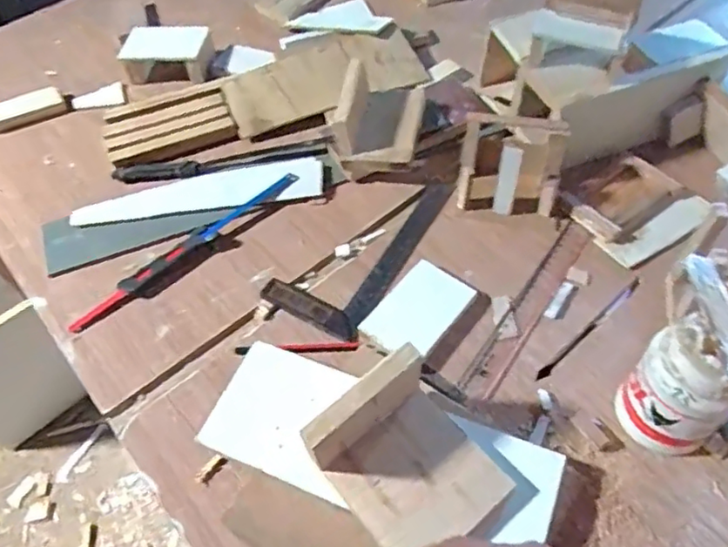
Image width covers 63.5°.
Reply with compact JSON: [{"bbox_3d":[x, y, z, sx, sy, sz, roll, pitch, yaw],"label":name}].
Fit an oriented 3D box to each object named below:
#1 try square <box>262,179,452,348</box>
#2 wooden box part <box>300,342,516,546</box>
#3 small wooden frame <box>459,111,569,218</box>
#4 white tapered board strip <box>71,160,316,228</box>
[{"bbox_3d":[0.002,-0.035,0.679,0.115,0.013,0.241,25,61,21],"label":"try square"},{"bbox_3d":[0.035,0.140,0.455,0.124,0.086,0.132,-33,59,-17],"label":"wooden box part"},{"bbox_3d":[0.168,-0.126,0.677,0.111,0.094,0.079,7,56,9],"label":"small wooden frame"},{"bbox_3d":[-0.203,-0.101,0.730,0.301,0.015,0.061,-8,52,-3],"label":"white tapered board strip"}]

